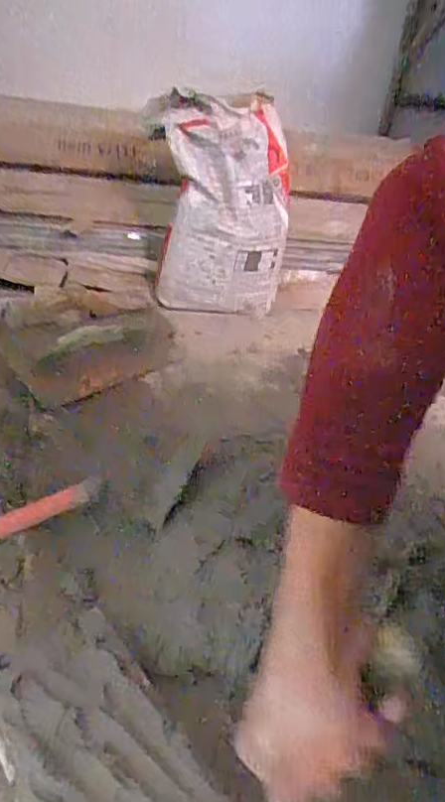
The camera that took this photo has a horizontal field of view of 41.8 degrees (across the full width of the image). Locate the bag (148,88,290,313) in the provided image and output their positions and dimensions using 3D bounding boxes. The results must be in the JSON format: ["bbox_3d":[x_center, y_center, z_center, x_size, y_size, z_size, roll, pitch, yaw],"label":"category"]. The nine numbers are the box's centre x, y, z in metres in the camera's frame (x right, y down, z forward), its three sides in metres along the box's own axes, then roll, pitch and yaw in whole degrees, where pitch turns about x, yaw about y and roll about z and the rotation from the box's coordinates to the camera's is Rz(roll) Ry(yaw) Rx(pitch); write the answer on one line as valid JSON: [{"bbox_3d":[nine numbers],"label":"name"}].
[{"bbox_3d":[-0.007,-0.319,1.029,0.247,0.361,0.119,3,34,-8],"label":"bag"}]

